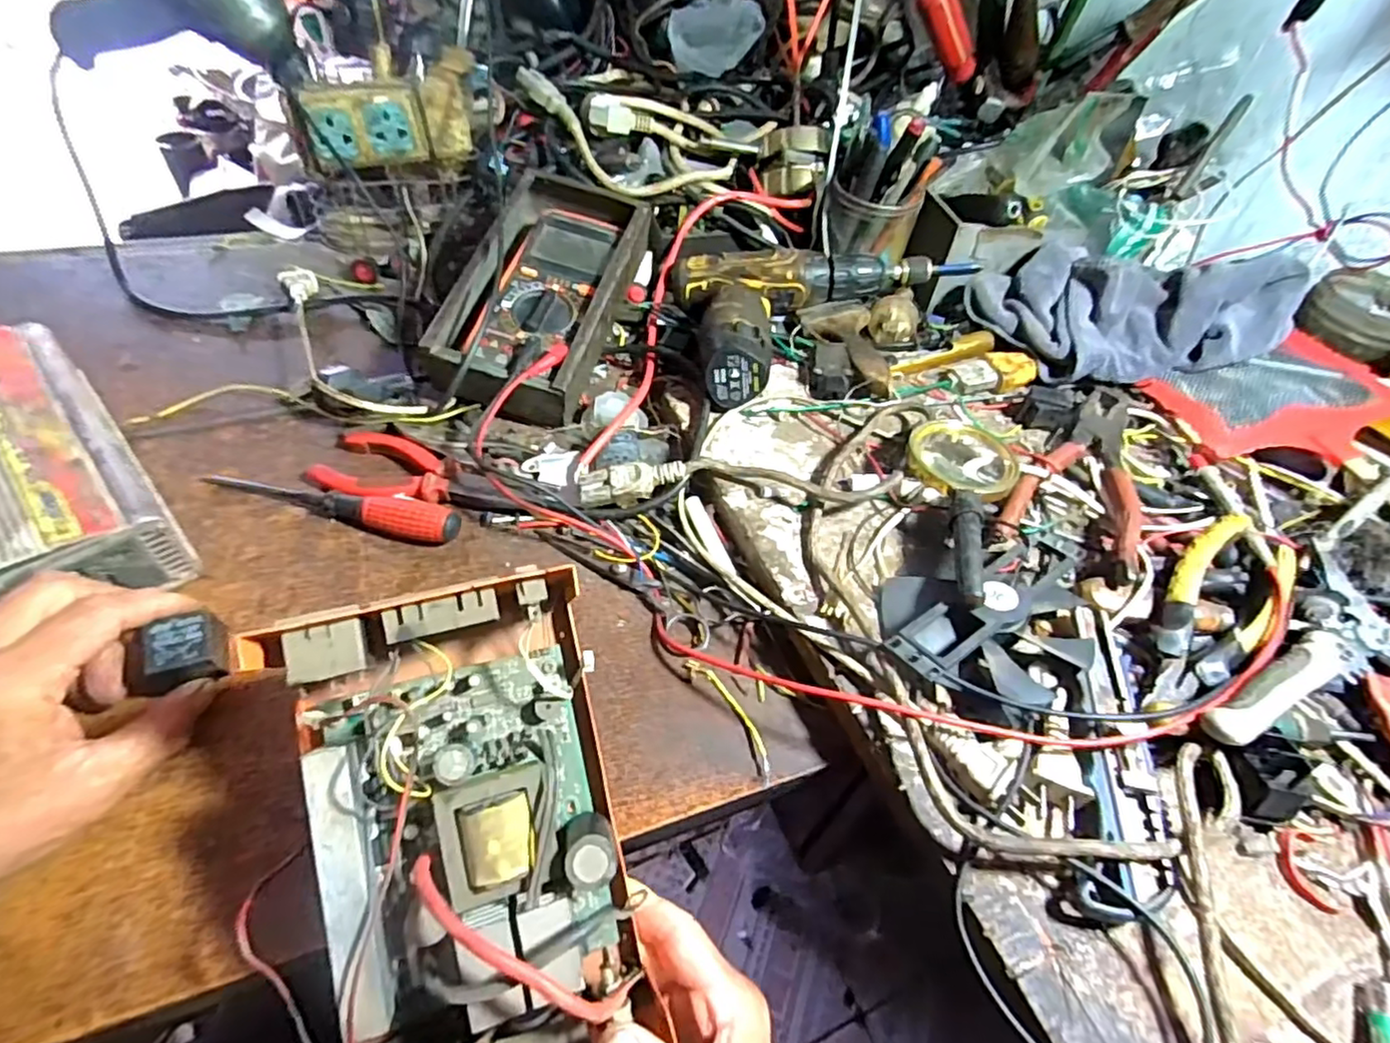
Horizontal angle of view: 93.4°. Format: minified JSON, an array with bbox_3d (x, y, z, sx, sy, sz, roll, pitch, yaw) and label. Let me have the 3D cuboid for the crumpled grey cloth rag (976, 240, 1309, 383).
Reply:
[{"bbox_3d":[0.357,-0.183,0.531,0.225,0.069,0.136,-2,50,-7],"label":"crumpled grey cloth rag"}]

